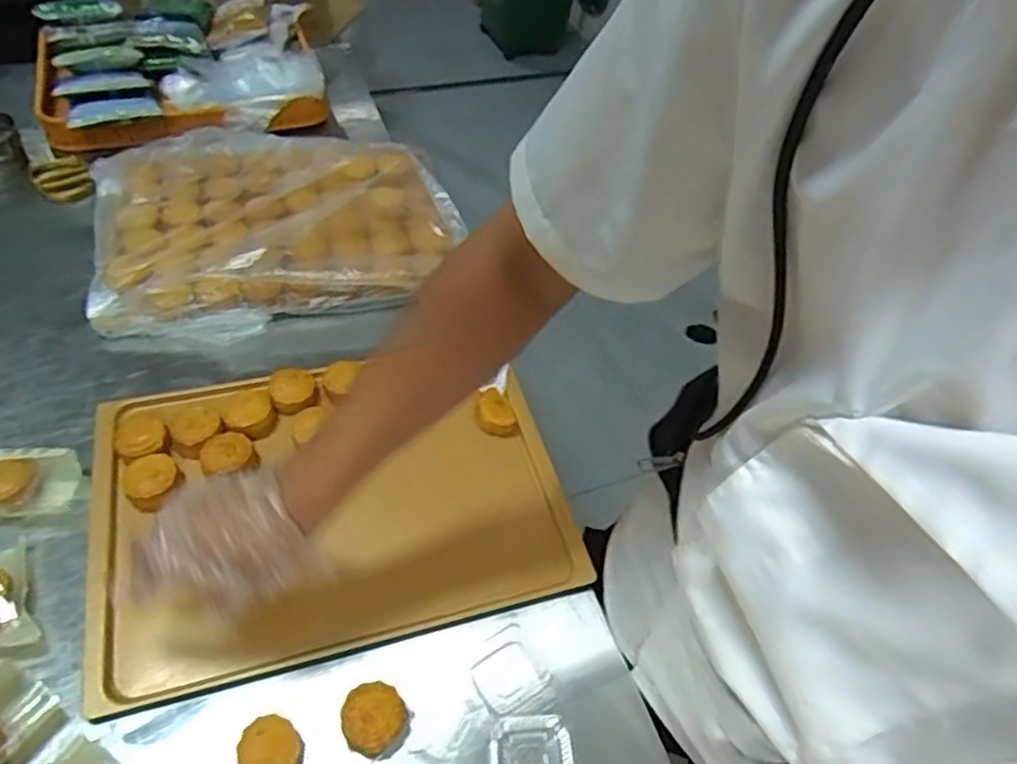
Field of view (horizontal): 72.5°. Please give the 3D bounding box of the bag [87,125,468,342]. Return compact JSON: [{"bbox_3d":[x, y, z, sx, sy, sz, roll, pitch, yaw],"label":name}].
[{"bbox_3d":[-0.304,-0.215,0.894,0.437,0.045,0.370,-17,55,-21],"label":"bag"}]

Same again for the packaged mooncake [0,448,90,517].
[{"bbox_3d":[-0.458,0.092,0.634,0.106,0.033,0.077,-1,52,-9],"label":"packaged mooncake"}]

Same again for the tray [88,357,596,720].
[{"bbox_3d":[-0.168,0.097,0.670,0.418,0.041,0.302,-10,53,-16],"label":"tray"}]

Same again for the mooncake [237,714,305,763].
[{"bbox_3d":[-0.177,0.282,0.524,0.042,0.029,0.053,-29,60,-28],"label":"mooncake"}]

